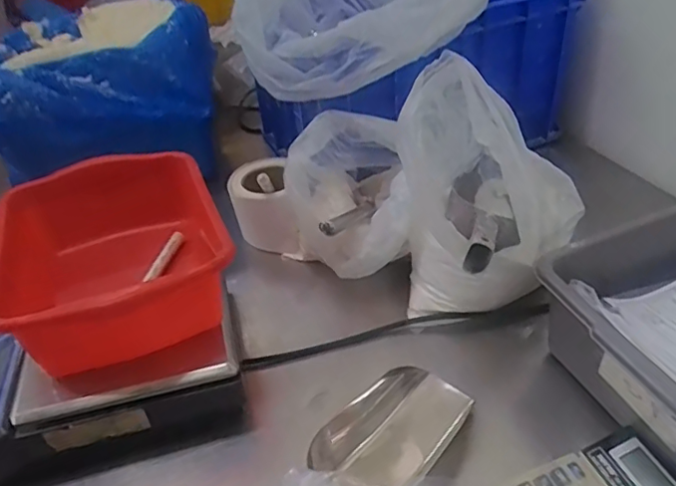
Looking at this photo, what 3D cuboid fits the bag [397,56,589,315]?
[{"bbox_3d":[0.168,-0.052,0.614,0.217,0.250,0.151,-31,44,-29],"label":"bag"}]

